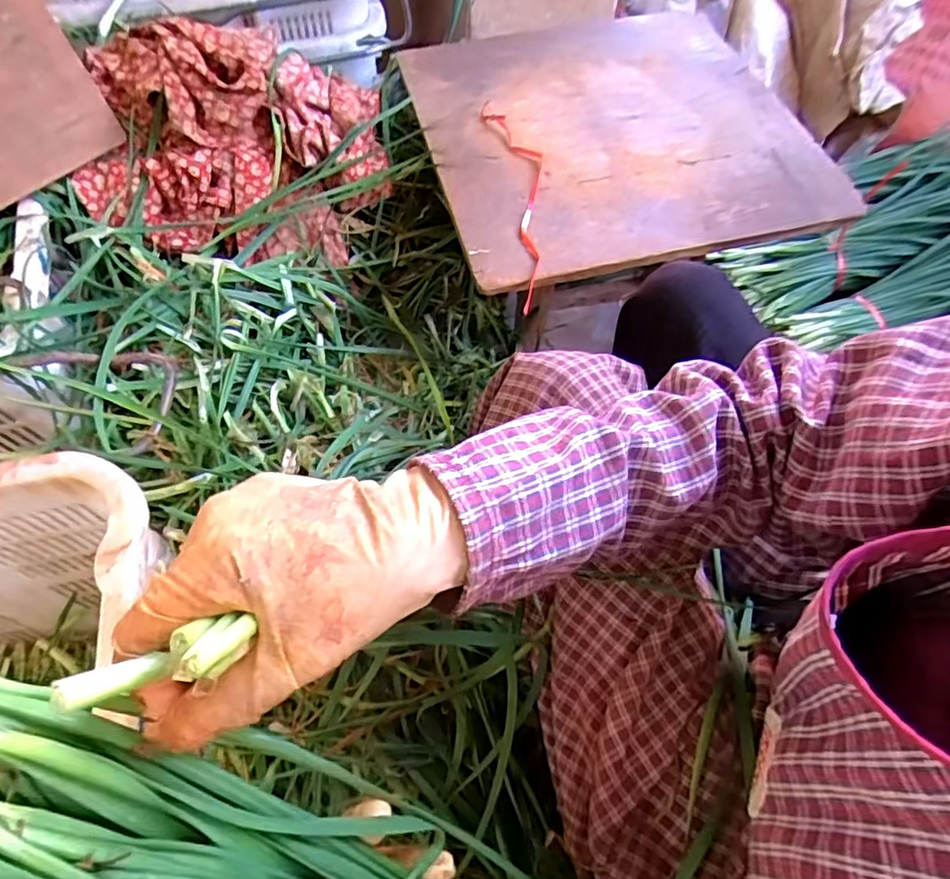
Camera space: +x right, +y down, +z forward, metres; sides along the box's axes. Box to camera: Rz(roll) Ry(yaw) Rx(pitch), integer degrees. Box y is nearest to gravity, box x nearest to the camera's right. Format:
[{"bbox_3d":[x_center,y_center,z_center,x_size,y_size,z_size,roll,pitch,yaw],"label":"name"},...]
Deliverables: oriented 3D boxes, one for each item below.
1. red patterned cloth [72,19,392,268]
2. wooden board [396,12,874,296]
[{"bbox_3d":[-0.282,-0.357,0.670,0.340,0.172,0.218,-4,59,-3],"label":"red patterned cloth"},{"bbox_3d":[0.160,-0.373,0.665,0.425,0.021,0.432,-11,62,-6],"label":"wooden board"}]

